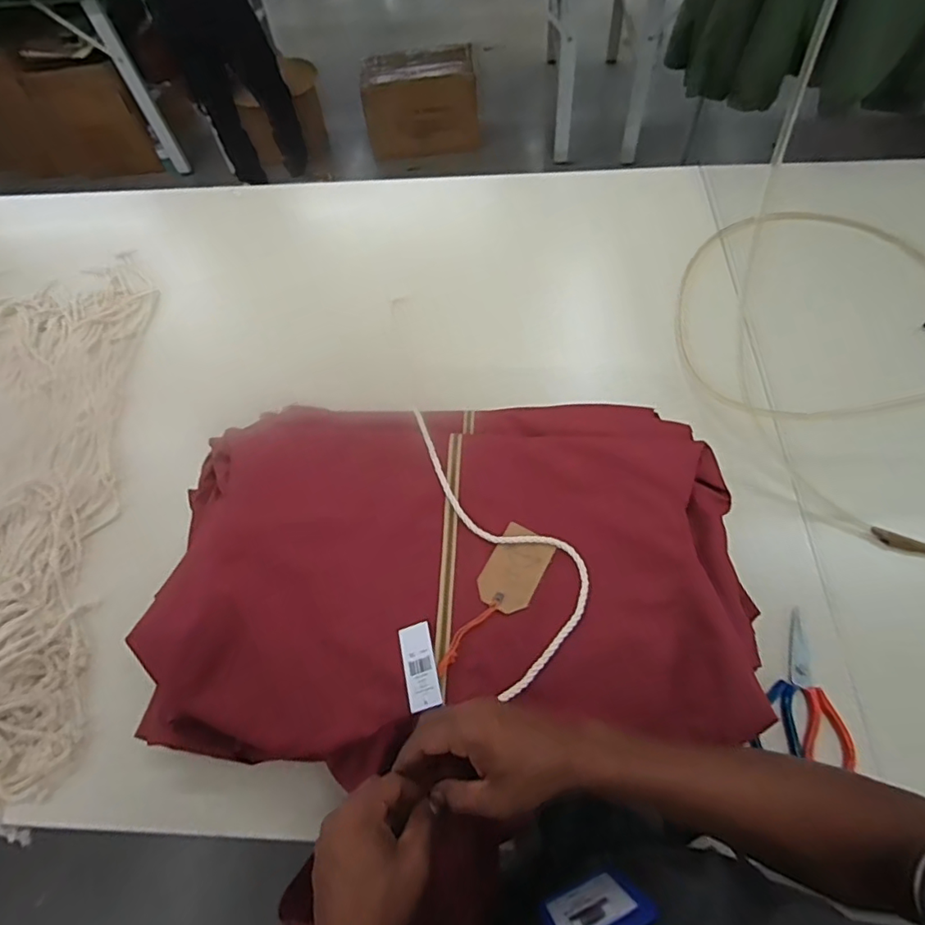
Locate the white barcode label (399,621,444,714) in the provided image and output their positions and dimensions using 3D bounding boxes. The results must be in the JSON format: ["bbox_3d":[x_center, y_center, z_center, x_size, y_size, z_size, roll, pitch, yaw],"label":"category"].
[{"bbox_3d":[-0.042,0.202,0.553,0.032,0.004,0.083,-18,54,4],"label":"white barcode label"}]

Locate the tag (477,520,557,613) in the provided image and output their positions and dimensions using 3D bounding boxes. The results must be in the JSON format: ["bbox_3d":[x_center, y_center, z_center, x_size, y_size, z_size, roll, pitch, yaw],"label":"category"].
[{"bbox_3d":[0.059,0.118,0.619,0.061,0.004,0.101,25,57,16],"label":"tag"}]

